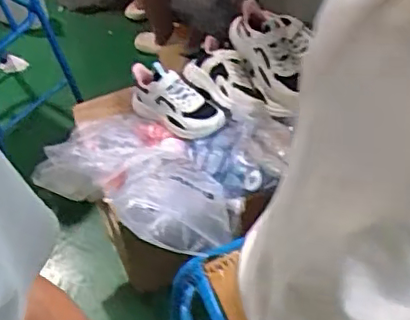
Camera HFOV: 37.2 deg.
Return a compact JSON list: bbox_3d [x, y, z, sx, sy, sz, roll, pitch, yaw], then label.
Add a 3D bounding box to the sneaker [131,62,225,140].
[{"bbox_3d":[-0.061,-0.125,1.422,0.289,0.100,0.097,37,62,27],"label":"sneaker"}]

